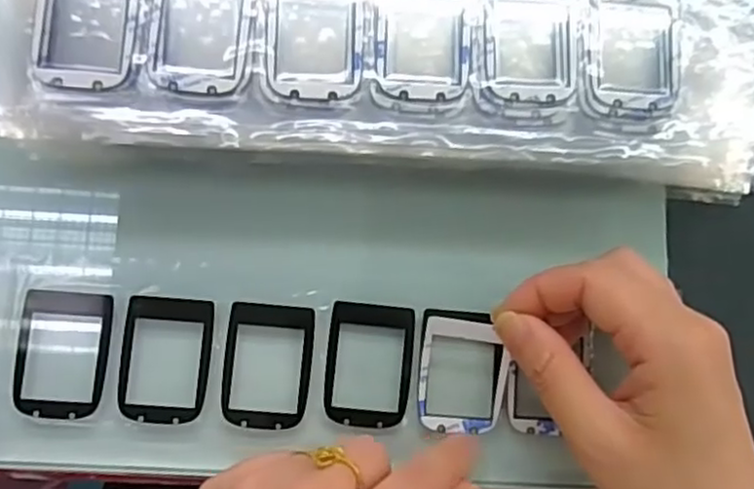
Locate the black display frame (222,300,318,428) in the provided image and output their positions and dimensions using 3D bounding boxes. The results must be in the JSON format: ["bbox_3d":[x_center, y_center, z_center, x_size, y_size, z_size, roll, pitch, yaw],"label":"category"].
[{"bbox_3d":[-0.046,0.051,0.290,0.035,0.004,0.051,5,81,-4],"label":"black display frame"}]

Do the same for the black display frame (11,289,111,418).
[{"bbox_3d":[-0.129,0.045,0.284,0.036,0.004,0.051,4,81,-4],"label":"black display frame"}]

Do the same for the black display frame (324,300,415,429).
[{"bbox_3d":[-0.003,0.051,0.293,0.036,0.004,0.051,6,81,-4],"label":"black display frame"}]

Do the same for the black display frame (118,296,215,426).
[{"bbox_3d":[-0.088,0.048,0.288,0.036,0.004,0.051,4,81,-4],"label":"black display frame"}]

